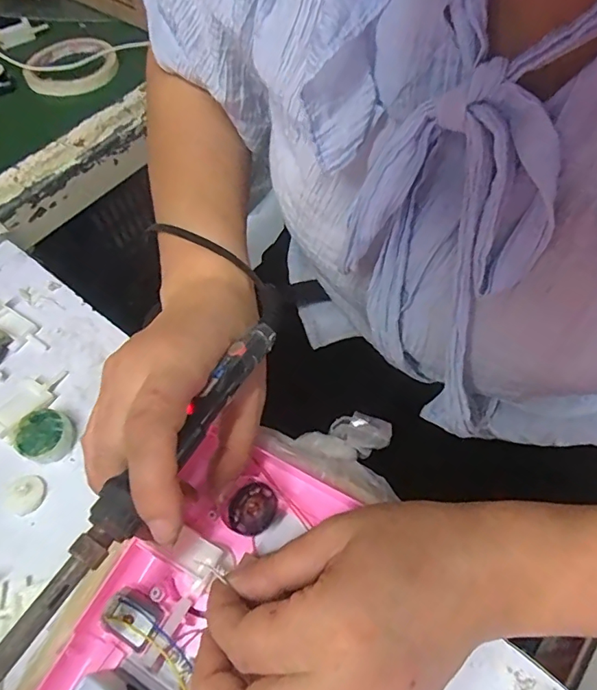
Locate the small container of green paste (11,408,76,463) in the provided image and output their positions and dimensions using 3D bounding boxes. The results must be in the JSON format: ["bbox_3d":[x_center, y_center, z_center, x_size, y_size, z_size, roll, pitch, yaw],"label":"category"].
[{"bbox_3d":[-0.166,0.059,0.317,0.034,0.019,0.032,-1,59,1],"label":"small container of green paste"}]

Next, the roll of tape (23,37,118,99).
[{"bbox_3d":[-0.256,-0.315,0.546,0.095,0.023,0.094,-1,59,1],"label":"roll of tape"}]

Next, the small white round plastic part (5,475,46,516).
[{"bbox_3d":[-0.170,0.093,0.304,0.023,0.008,0.021,-1,59,1],"label":"small white round plastic part"}]

